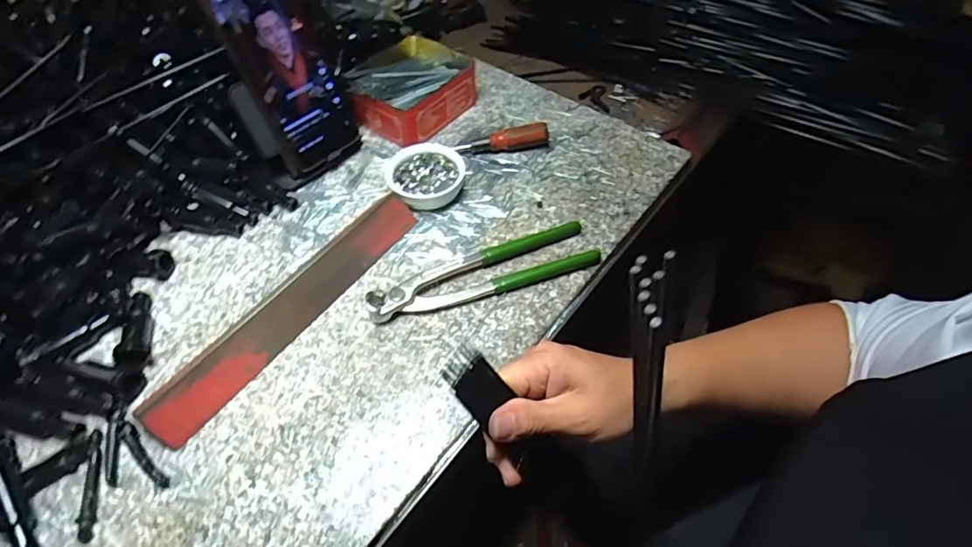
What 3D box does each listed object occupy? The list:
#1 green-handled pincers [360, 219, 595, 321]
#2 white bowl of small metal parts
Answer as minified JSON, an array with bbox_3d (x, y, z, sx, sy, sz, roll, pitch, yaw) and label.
[{"bbox_3d":[-0.002,-0.002,0.431,0.194,0.016,0.048,-18,55,-13],"label":"green-handled pincers"},{"bbox_3d":[-0.058,-0.094,0.492,0.069,0.026,0.069,0,53,0],"label":"white bowl of small metal parts"}]

